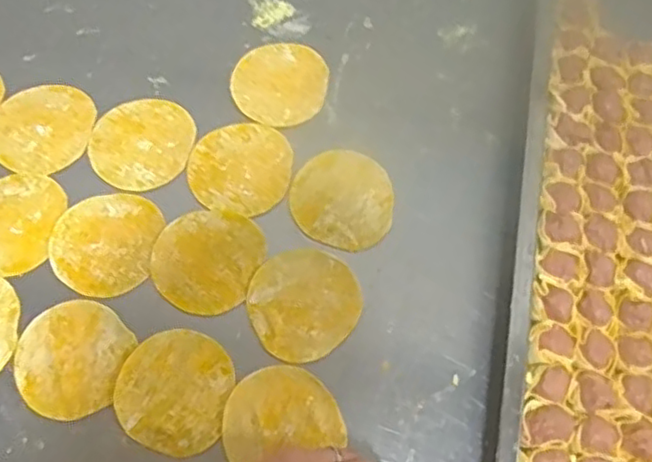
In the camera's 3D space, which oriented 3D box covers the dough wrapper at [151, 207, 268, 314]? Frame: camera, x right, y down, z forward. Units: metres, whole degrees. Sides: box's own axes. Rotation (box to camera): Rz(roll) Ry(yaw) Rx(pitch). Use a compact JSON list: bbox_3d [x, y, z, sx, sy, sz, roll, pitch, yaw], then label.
[{"bbox_3d":[-0.090,0.020,0.498,0.077,0.004,0.083,1,67,-2],"label":"dough wrapper"}]

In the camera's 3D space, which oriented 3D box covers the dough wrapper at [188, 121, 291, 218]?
[{"bbox_3d":[-0.068,-0.053,0.531,0.077,0.005,0.081,1,67,-2],"label":"dough wrapper"}]

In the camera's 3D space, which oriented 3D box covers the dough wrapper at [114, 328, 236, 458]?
[{"bbox_3d":[-0.105,0.110,0.460,0.075,0.004,0.082,1,69,-3],"label":"dough wrapper"}]

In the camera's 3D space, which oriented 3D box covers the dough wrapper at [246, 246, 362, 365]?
[{"bbox_3d":[-0.016,0.052,0.488,0.079,0.004,0.082,1,67,-2],"label":"dough wrapper"}]

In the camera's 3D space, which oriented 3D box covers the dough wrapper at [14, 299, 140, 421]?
[{"bbox_3d":[-0.179,0.089,0.466,0.075,0.004,0.080,1,67,-2],"label":"dough wrapper"}]

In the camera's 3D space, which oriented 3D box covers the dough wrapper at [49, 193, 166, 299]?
[{"bbox_3d":[-0.168,0.008,0.504,0.075,0.006,0.083,11,67,2],"label":"dough wrapper"}]

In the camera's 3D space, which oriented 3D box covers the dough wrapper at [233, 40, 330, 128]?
[{"bbox_3d":[-0.038,-0.127,0.566,0.077,0.004,0.085,37,68,7],"label":"dough wrapper"}]

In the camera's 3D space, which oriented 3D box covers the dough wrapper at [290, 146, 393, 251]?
[{"bbox_3d":[0.013,-0.027,0.523,0.078,0.005,0.082,1,67,-2],"label":"dough wrapper"}]

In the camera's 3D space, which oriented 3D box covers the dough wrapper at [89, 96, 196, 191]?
[{"bbox_3d":[-0.150,-0.072,0.537,0.079,0.006,0.082,1,67,-2],"label":"dough wrapper"}]

